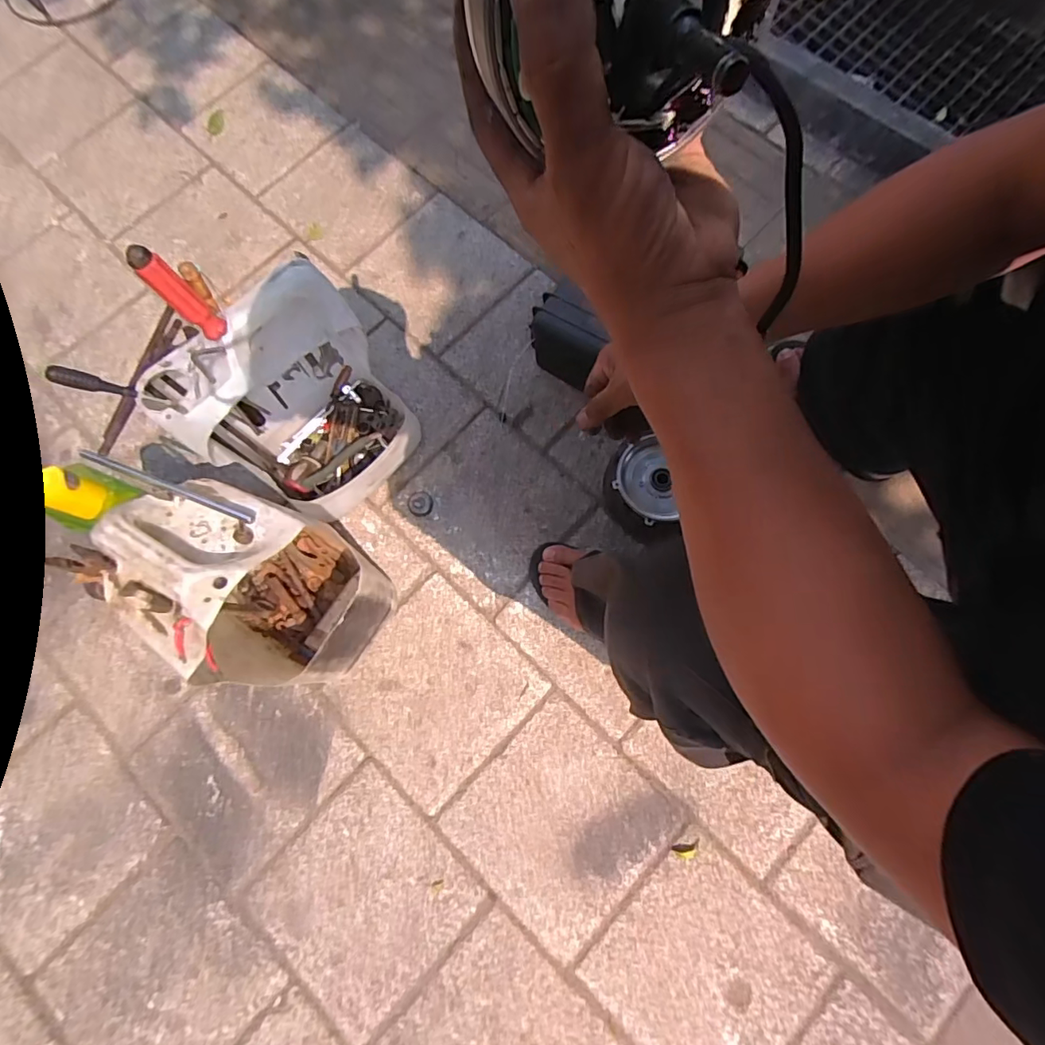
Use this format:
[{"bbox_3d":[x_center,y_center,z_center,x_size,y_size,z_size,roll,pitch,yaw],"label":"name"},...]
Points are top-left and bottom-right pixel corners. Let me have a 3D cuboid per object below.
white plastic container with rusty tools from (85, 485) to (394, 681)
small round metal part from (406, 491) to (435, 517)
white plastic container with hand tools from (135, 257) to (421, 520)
[{"bbox_3d":[-0.307,0.093,0.632,0.202,0.347,0.190,22,77,7],"label":"white plastic container with rusty tools"},{"bbox_3d":[-0.161,-0.030,0.826,0.040,0.007,0.041,0,76,2],"label":"small round metal part"},{"bbox_3d":[-0.285,-0.150,0.676,0.225,0.335,0.182,-37,78,-8],"label":"white plastic container with hand tools"}]

